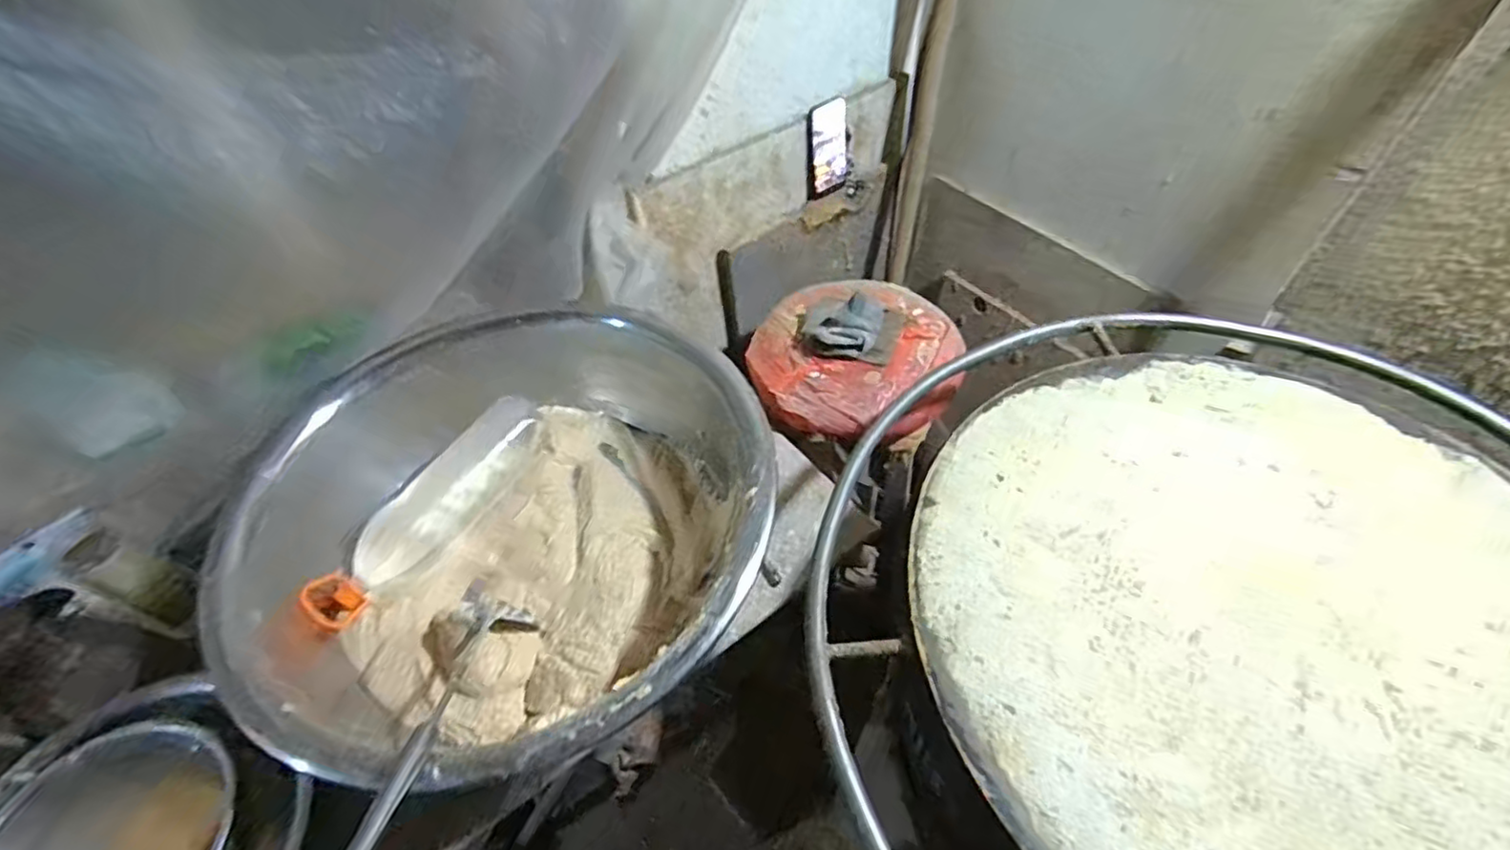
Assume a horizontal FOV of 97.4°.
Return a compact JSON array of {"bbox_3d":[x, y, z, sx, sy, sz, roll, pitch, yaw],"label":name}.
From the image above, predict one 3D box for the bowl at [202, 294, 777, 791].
[{"bbox_3d":[-0.285,0.125,0.780,0.577,0.189,0.538,-1,49,1],"label":"bowl"}]

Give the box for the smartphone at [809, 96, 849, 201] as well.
[{"bbox_3d":[0.129,-0.482,1.164,0.089,0.153,0.013,-26,42,-26],"label":"smartphone"}]

